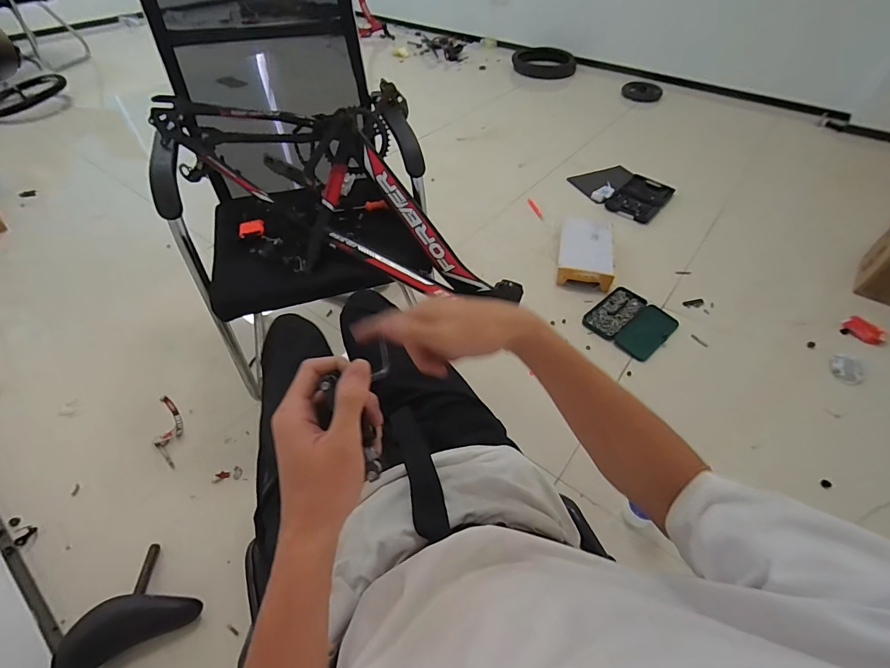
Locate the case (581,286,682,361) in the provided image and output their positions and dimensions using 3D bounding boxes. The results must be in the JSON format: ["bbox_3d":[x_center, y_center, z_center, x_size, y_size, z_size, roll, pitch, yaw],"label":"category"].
[{"bbox_3d":[0.638,-0.050,1.398,0.254,0.033,0.245,-36,59,-28],"label":"case"}]

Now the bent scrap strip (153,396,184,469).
[{"bbox_3d":[-0.765,0.267,1.134,0.066,0.010,0.233,-12,51,-12],"label":"bent scrap strip"}]

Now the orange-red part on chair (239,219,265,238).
[{"bbox_3d":[-0.456,-0.249,0.959,0.055,0.017,0.042,-9,50,-9],"label":"orange-red part on chair"}]

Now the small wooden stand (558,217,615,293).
[{"bbox_3d":[0.546,-0.322,1.570,0.197,0.099,0.316,10,50,7],"label":"small wooden stand"}]

